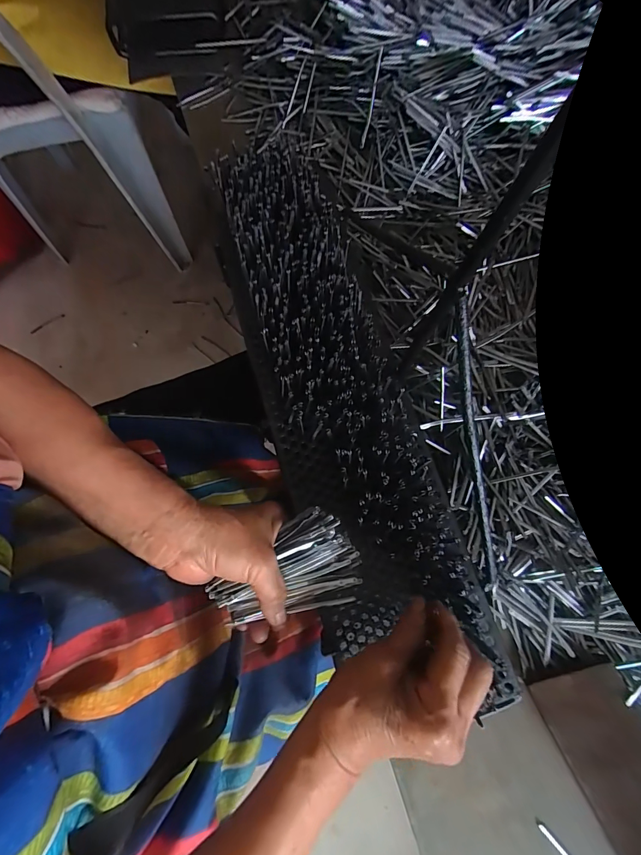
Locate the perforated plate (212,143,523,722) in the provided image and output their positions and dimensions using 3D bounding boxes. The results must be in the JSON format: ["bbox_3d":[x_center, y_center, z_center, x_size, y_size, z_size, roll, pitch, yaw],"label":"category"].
[{"bbox_3d":[0.008,-0.026,0.364,0.137,0.044,0.553,-21,83,8],"label":"perforated plate"}]

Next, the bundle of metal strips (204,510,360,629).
[{"bbox_3d":[-0.029,0.113,0.305,0.117,0.028,0.074,-10,76,-3],"label":"bundle of metal strips"}]

